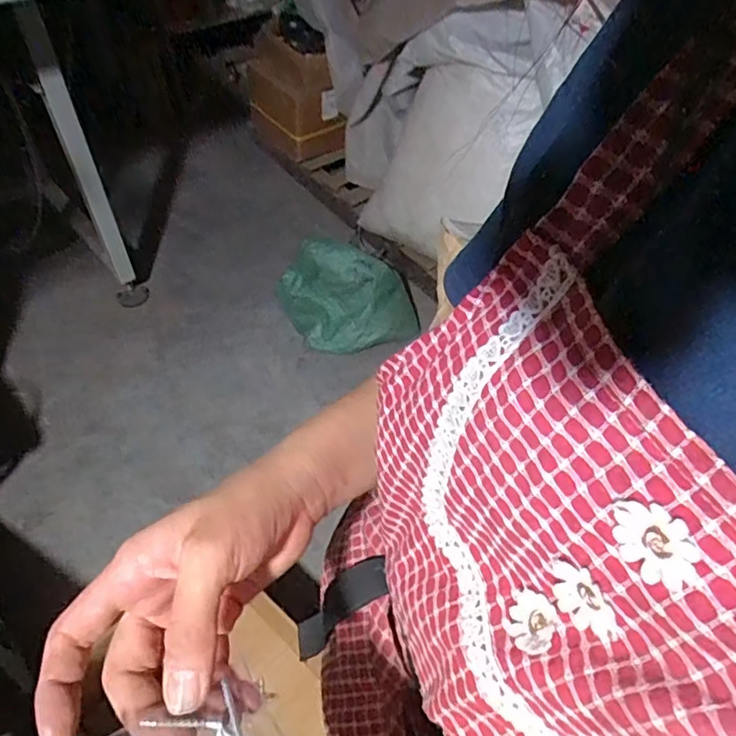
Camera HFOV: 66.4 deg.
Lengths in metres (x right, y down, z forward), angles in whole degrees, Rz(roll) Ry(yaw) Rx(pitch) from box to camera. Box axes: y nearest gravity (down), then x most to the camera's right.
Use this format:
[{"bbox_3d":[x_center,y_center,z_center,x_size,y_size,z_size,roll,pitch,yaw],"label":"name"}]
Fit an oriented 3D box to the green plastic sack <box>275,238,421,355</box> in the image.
[{"bbox_3d":[-0.056,-0.205,1.701,0.364,0.225,0.278,37,57,26],"label":"green plastic sack"}]

